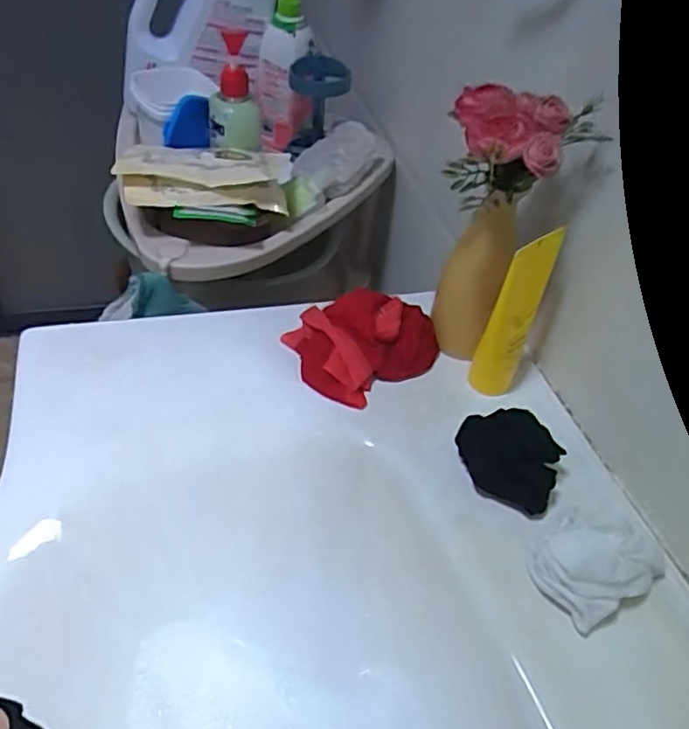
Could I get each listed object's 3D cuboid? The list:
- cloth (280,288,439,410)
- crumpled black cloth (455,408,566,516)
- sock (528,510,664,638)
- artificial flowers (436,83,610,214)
[{"bbox_3d":[0.021,-0.019,0.571,0.125,0.059,0.095,-16,50,-23],"label":"cloth"},{"bbox_3d":[0.126,0.070,0.500,0.078,0.042,0.064,19,45,10],"label":"crumpled black cloth"},{"bbox_3d":[0.173,0.133,0.440,0.081,0.061,0.068,-26,54,-30],"label":"sock"},{"bbox_3d":[0.121,-0.151,0.453,0.111,0.070,0.070,19,45,10],"label":"artificial flowers"}]

